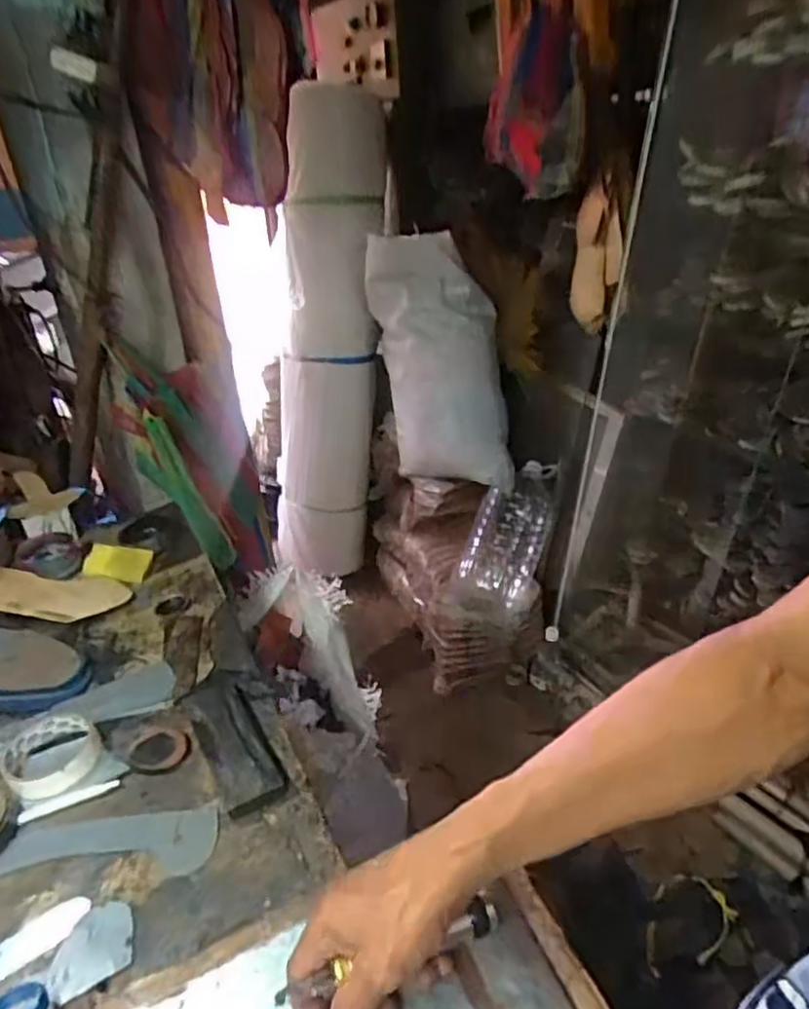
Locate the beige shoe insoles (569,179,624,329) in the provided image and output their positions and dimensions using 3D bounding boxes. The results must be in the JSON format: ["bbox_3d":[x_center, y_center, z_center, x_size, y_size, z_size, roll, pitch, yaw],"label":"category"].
[{"bbox_3d":[0.426,-0.533,1.517,0.106,0.293,0.063,4,31,13],"label":"beige shoe insoles"}]

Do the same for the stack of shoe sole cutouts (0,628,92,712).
[{"bbox_3d":[-0.449,0.186,0.771,0.156,0.031,0.101,6,32,17],"label":"stack of shoe sole cutouts"}]

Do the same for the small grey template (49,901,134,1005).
[{"bbox_3d":[-0.237,0.335,0.512,0.059,0.005,0.057,-16,32,-19],"label":"small grey template"}]

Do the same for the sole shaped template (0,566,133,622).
[{"bbox_3d":[-0.483,0.112,0.875,0.235,0.011,0.096,7,24,-4],"label":"sole shaped template"}]

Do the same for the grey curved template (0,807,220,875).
[{"bbox_3d":[-0.255,0.289,0.579,0.191,0.006,0.054,-2,31,4],"label":"grey curved template"}]

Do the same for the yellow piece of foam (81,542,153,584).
[{"bbox_3d":[-0.404,0.080,0.949,0.088,0.013,0.054,8,60,3],"label":"yellow piece of foam"}]

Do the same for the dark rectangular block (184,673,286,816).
[{"bbox_3d":[-0.171,0.222,0.658,0.058,0.019,0.185,-18,33,-22],"label":"dark rectangular block"}]

